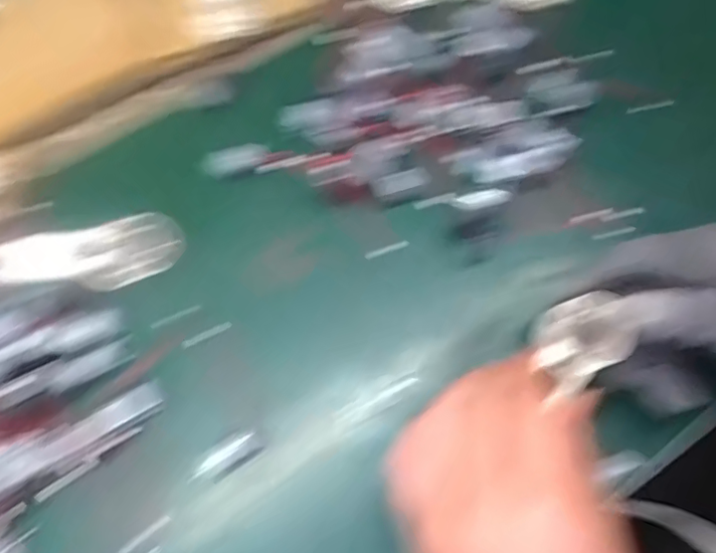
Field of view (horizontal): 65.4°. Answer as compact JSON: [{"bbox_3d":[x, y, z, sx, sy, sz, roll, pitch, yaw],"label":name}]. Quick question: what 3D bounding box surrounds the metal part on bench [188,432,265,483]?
[{"bbox_3d":[-0.078,0.108,0.330,0.042,0.008,0.015,-34,70,-13],"label":"metal part on bench"}]

